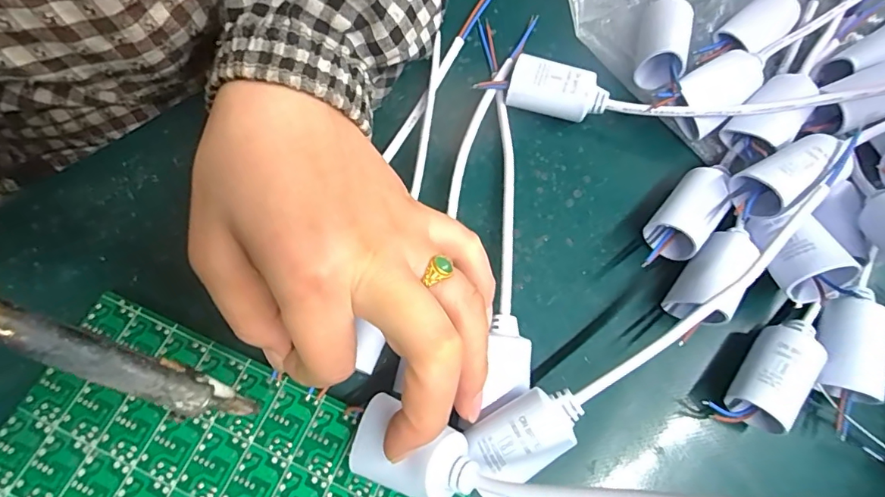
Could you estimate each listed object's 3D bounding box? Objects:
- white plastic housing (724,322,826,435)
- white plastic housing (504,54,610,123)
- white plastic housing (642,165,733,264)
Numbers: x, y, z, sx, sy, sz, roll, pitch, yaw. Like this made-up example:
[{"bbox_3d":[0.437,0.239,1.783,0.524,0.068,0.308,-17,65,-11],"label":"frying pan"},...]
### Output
[{"bbox_3d":[0.147,0.054,0.217,0.023,0.026,0.049,31,75,7],"label":"white plastic housing"},{"bbox_3d":[0.060,-0.082,0.259,0.051,0.024,0.024,21,74,4],"label":"white plastic housing"},{"bbox_3d":[0.121,-0.017,0.241,0.025,0.026,0.043,42,77,10],"label":"white plastic housing"}]

